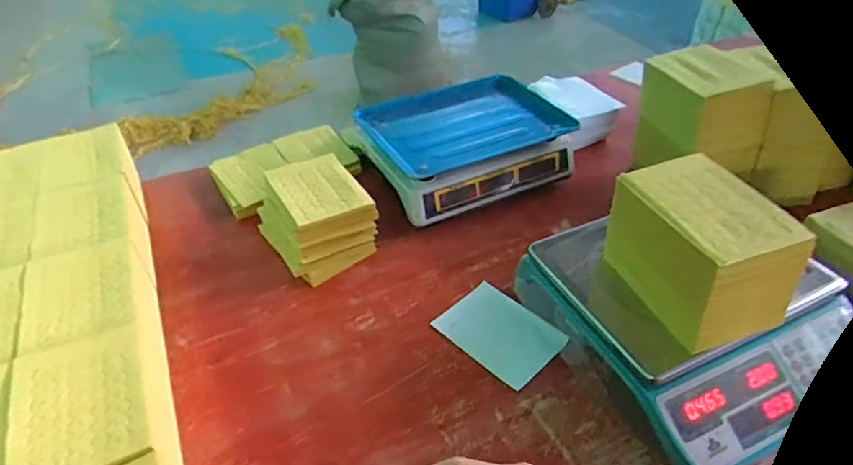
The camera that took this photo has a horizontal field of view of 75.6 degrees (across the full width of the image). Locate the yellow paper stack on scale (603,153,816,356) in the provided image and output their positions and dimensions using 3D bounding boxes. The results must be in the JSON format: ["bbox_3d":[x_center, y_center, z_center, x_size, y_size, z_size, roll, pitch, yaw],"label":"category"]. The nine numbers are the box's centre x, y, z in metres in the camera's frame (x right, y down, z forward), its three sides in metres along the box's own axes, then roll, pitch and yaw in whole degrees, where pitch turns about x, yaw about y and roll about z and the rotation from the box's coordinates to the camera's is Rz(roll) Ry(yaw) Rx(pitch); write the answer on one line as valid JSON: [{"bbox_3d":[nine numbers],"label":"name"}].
[{"bbox_3d":[0.306,0.014,0.613,0.136,0.106,0.184,-13,43,-13],"label":"yellow paper stack on scale"}]

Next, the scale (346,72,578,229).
[{"bbox_3d":[0.061,-0.166,1.003,0.339,0.105,0.280,-21,46,-21],"label":"scale"}]

